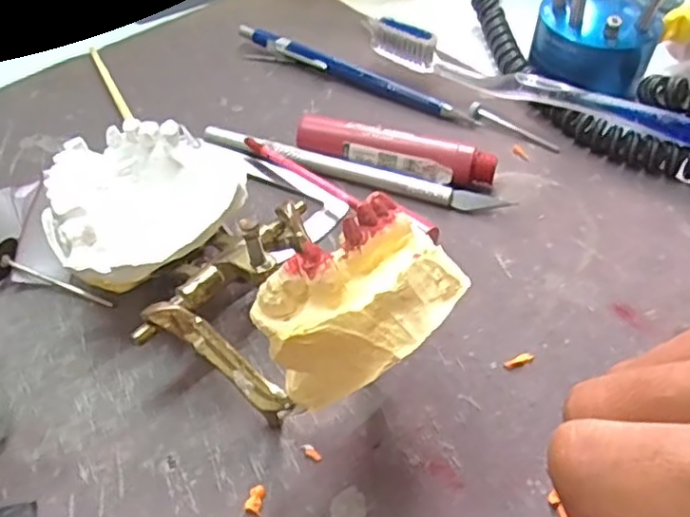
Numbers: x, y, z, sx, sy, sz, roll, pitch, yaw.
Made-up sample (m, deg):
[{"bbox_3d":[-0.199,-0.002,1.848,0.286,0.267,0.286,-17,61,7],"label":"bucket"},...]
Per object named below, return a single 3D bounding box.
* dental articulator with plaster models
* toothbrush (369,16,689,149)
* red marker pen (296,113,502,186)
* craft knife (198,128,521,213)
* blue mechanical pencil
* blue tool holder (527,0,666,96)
[{"bbox_3d":[-0.039,-0.009,0.205,0.157,0.066,0.075,37,57,27],"label":"dental articulator with plaster models"},{"bbox_3d":[0.095,-0.076,0.313,0.184,0.027,0.011,25,52,19],"label":"toothbrush"},{"bbox_3d":[0.022,-0.046,0.290,0.087,0.018,0.014,14,49,10],"label":"red marker pen"},{"bbox_3d":[0.002,-0.037,0.288,0.135,0.011,0.012,16,50,12],"label":"craft knife"},{"bbox_3d":[0.003,-0.093,0.337,0.135,0.011,0.009,24,52,18],"label":"blue mechanical pencil"},{"bbox_3d":[0.125,-0.120,0.326,0.055,0.068,0.049,18,50,13],"label":"blue tool holder"}]

